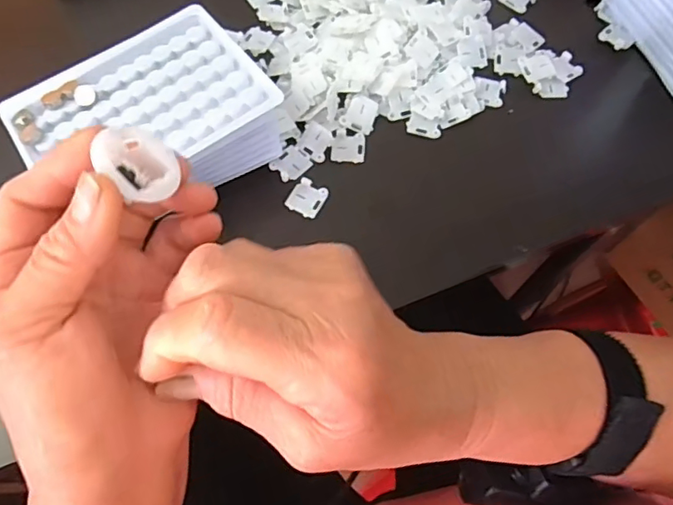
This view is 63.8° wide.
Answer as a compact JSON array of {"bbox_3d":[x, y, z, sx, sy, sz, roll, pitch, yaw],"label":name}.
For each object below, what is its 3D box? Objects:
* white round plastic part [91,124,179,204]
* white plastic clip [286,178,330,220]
[{"bbox_3d":[-0.077,-0.033,0.207,0.028,0.009,0.029,24,50,-32],"label":"white round plastic part"},{"bbox_3d":[-0.018,-0.033,0.324,0.021,0.004,0.022,27,73,8],"label":"white plastic clip"}]

